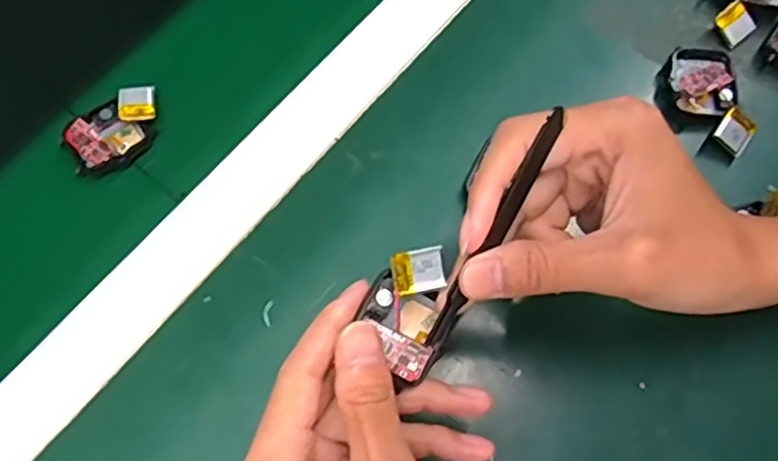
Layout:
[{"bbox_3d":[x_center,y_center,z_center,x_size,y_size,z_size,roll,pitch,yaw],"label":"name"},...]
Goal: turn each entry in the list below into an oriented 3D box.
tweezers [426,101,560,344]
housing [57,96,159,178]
[{"bbox_3d":[0.042,0.000,0.263,0.008,0.007,0.105,30,96,12],"label":"tweezers"},{"bbox_3d":[-0.162,-0.053,0.382,0.044,0.013,0.040,-42,74,-12],"label":"housing"}]

